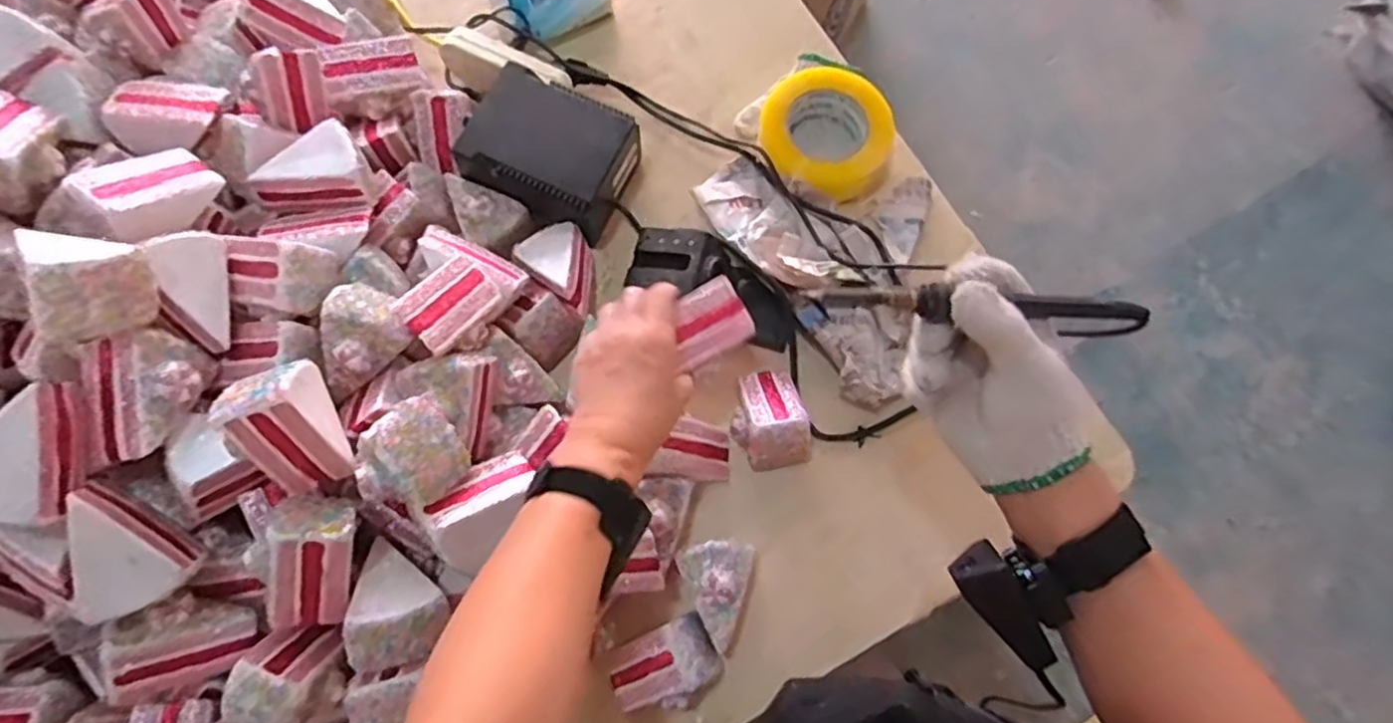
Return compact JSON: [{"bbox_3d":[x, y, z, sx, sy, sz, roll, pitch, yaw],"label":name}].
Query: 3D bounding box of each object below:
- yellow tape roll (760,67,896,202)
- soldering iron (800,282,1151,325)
[{"bbox_3d":[0.131,-0.229,0.725,0.134,0.053,0.122,0,73,-1],"label":"yellow tape roll"},{"bbox_3d":[0.166,-0.032,0.411,0.208,0.016,0.018,2,73,-8],"label":"soldering iron"}]

